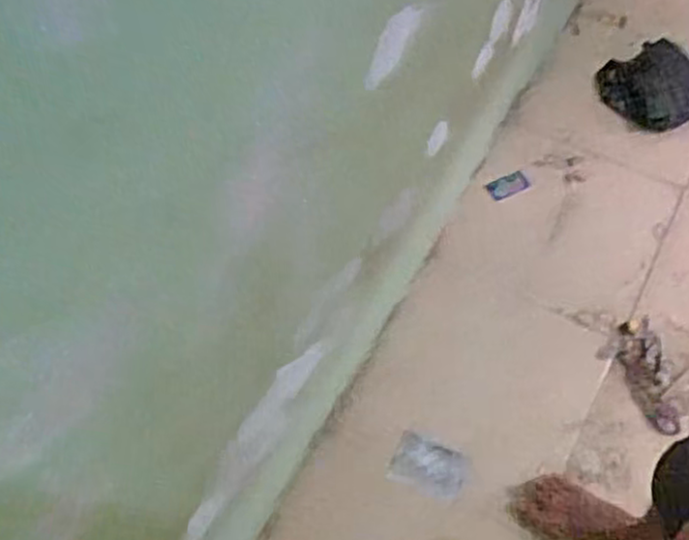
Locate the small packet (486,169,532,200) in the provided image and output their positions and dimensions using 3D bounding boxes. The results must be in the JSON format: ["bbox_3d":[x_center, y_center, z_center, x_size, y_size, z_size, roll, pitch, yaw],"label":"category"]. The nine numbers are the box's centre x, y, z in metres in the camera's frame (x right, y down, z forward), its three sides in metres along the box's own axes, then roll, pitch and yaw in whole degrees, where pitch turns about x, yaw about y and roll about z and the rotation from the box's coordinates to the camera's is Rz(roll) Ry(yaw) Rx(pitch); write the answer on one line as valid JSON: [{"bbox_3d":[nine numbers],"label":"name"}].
[{"bbox_3d":[0.346,-0.177,1.550,0.102,0.010,0.051,-25,63,-18],"label":"small packet"}]

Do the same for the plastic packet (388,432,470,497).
[{"bbox_3d":[0.142,0.328,1.241,0.122,0.017,0.082,21,59,9],"label":"plastic packet"}]

